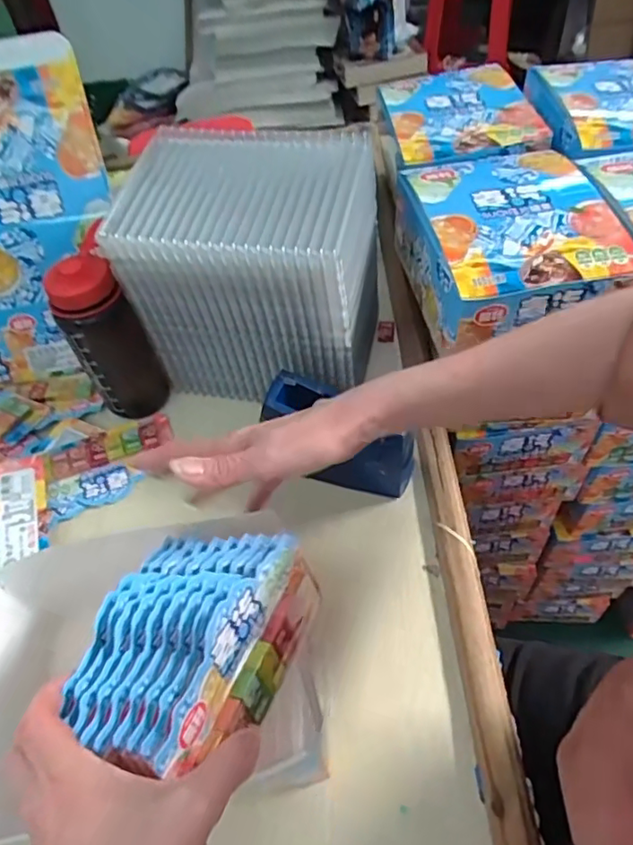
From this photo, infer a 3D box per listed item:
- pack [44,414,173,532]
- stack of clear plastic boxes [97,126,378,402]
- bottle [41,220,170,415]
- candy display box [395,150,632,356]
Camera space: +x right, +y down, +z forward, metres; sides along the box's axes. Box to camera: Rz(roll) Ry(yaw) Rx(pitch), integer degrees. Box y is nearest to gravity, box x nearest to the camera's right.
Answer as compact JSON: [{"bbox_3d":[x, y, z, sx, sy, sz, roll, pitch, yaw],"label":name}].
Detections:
[{"bbox_3d":[-0.201,0.040,0.559,0.128,0.018,0.073,-22,70,-18],"label":"pack"},{"bbox_3d":[-0.052,-0.137,0.543,0.202,0.201,0.160,7,53,12],"label":"stack of clear plastic boxes"},{"bbox_3d":[-0.193,-0.080,0.538,0.065,0.168,0.057,-17,52,-8],"label":"bottle"},{"bbox_3d":[0.172,-0.164,0.525,0.158,0.086,0.199,-9,51,-1],"label":"candy display box"}]

